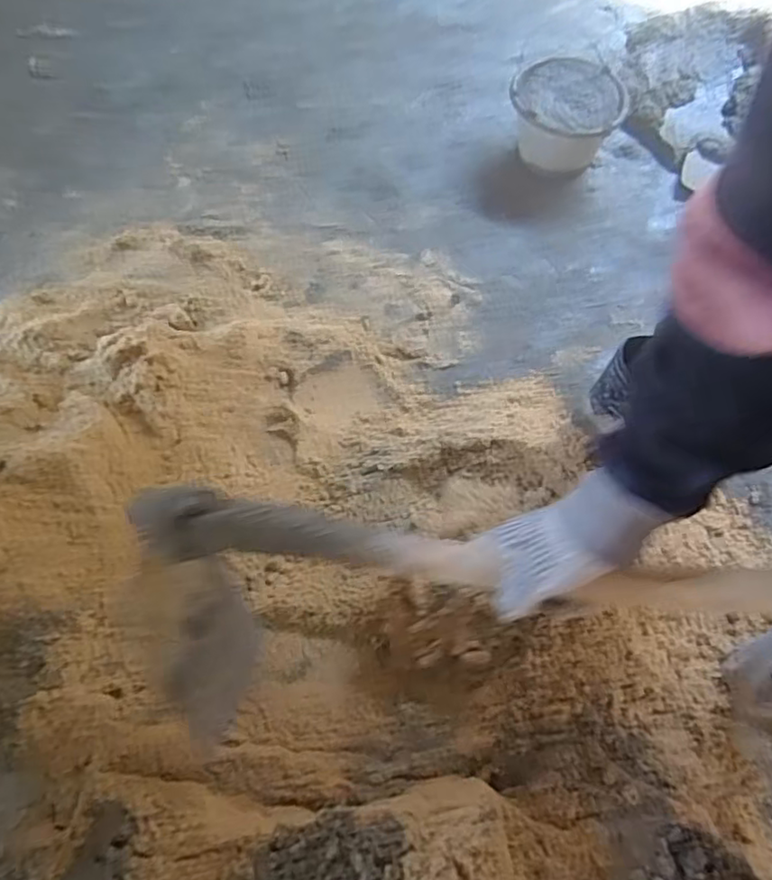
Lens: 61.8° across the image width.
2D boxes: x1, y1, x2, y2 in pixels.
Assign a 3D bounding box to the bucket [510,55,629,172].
[{"bbox_3d":[0.391,-0.712,1.426,0.234,0.127,0.245,0,62,0],"label":"bucket"}]

